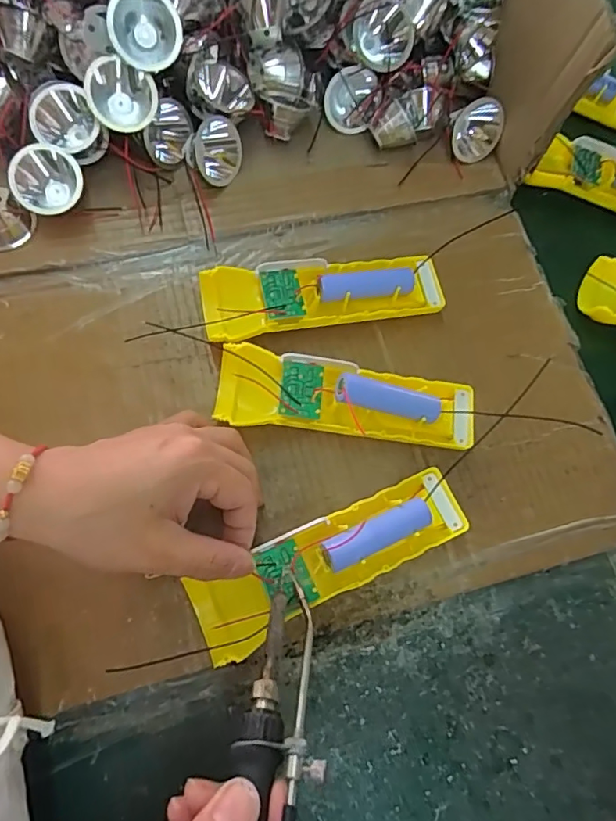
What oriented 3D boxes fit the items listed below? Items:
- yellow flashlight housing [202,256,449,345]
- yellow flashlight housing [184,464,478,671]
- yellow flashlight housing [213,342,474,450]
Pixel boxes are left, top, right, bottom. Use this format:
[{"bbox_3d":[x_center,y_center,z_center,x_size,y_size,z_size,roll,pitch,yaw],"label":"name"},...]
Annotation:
[{"bbox_3d":[0.010,-0.075,0.339,0.151,0.029,0.046,-8,71,-8],"label":"yellow flashlight housing"},{"bbox_3d":[0.014,0.080,0.287,0.156,0.021,0.043,-24,75,-13],"label":"yellow flashlight housing"},{"bbox_3d":[0.022,-0.009,0.316,0.158,0.040,0.048,5,70,-4],"label":"yellow flashlight housing"}]

